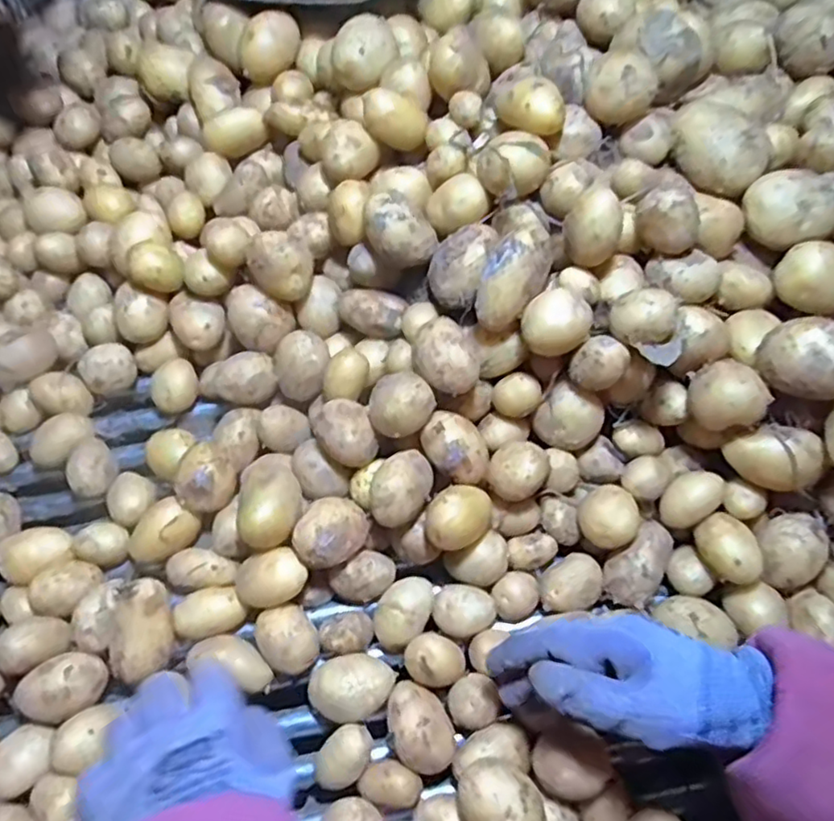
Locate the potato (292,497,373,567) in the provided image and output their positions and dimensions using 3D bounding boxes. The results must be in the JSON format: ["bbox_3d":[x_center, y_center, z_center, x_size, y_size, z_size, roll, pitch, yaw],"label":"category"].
[{"bbox_3d":[-0.059,0.084,0.433,0.050,0.041,0.042,-34,70,-19],"label":"potato"}]

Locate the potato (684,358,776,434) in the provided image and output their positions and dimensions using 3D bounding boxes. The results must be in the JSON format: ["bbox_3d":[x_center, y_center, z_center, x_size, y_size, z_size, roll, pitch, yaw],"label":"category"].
[{"bbox_3d":[0.201,-0.011,0.412,0.038,0.032,0.042,4,63,-2],"label":"potato"}]

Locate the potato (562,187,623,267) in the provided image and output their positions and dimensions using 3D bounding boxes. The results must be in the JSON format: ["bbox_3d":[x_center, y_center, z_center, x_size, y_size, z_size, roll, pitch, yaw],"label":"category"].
[{"bbox_3d":[0.121,-0.121,0.419,0.029,0.048,0.040,-14,63,-37],"label":"potato"}]

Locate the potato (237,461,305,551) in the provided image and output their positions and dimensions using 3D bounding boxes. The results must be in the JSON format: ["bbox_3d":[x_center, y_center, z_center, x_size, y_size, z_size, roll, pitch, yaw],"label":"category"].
[{"bbox_3d":[-0.099,0.068,0.438,0.039,0.045,0.058,-1,64,-4],"label":"potato"}]

